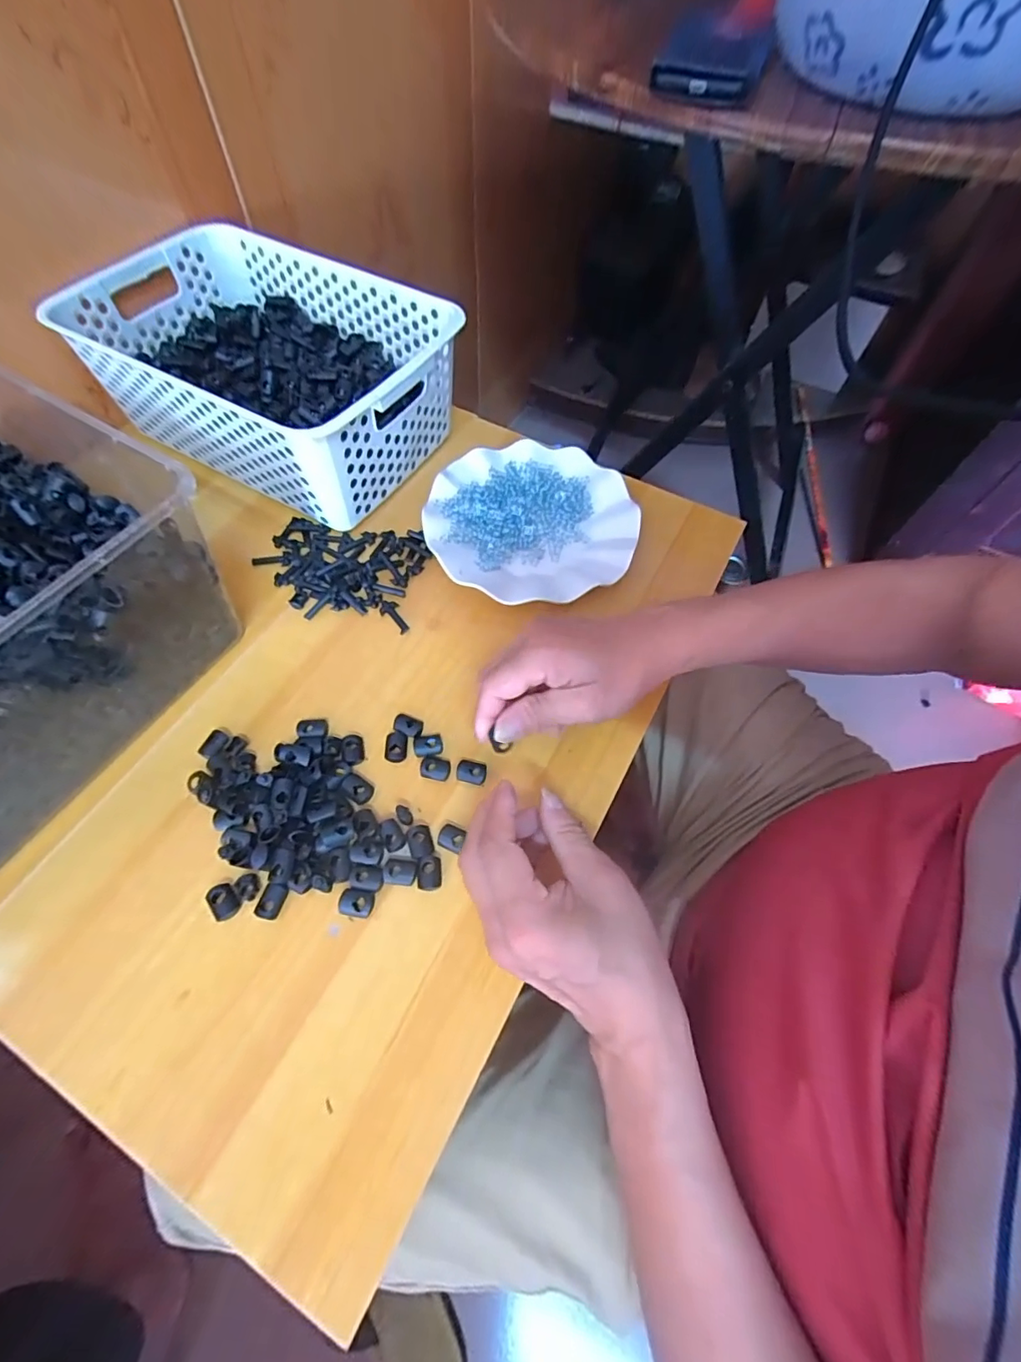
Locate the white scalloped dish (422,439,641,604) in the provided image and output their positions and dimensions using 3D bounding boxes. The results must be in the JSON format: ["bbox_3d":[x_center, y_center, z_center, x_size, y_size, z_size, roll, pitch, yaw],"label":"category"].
[{"bbox_3d":[0.019,-0.140,0.464,0.177,0.019,0.177,1,63,-1],"label":"white scalloped dish"}]

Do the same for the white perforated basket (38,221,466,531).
[{"bbox_3d":[-0.212,-0.285,0.477,0.298,0.093,0.198,29,66,12],"label":"white perforated basket"}]

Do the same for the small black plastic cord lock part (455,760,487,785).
[{"bbox_3d":[-0.027,0.063,0.367,0.021,0.004,0.015,9,64,3],"label":"small black plastic cord lock part"}]

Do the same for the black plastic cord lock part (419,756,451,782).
[{"bbox_3d":[-0.053,0.061,0.367,0.021,0.004,0.016,7,64,2],"label":"black plastic cord lock part"}]

